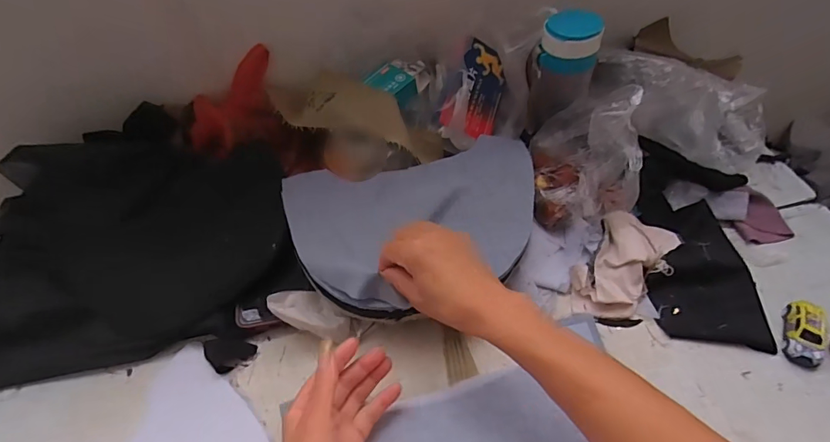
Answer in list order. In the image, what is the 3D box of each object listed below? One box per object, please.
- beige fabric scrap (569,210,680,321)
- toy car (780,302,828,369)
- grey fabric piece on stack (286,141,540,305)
[{"bbox_3d":[0.226,0.045,0.480,0.074,0.027,0.140,34,62,27],"label":"beige fabric scrap"},{"bbox_3d":[0.379,0.108,0.425,0.029,0.026,0.064,16,55,16],"label":"toy car"},{"bbox_3d":[0.001,-0.006,0.463,0.273,0.025,0.186,-10,52,-3],"label":"grey fabric piece on stack"}]

